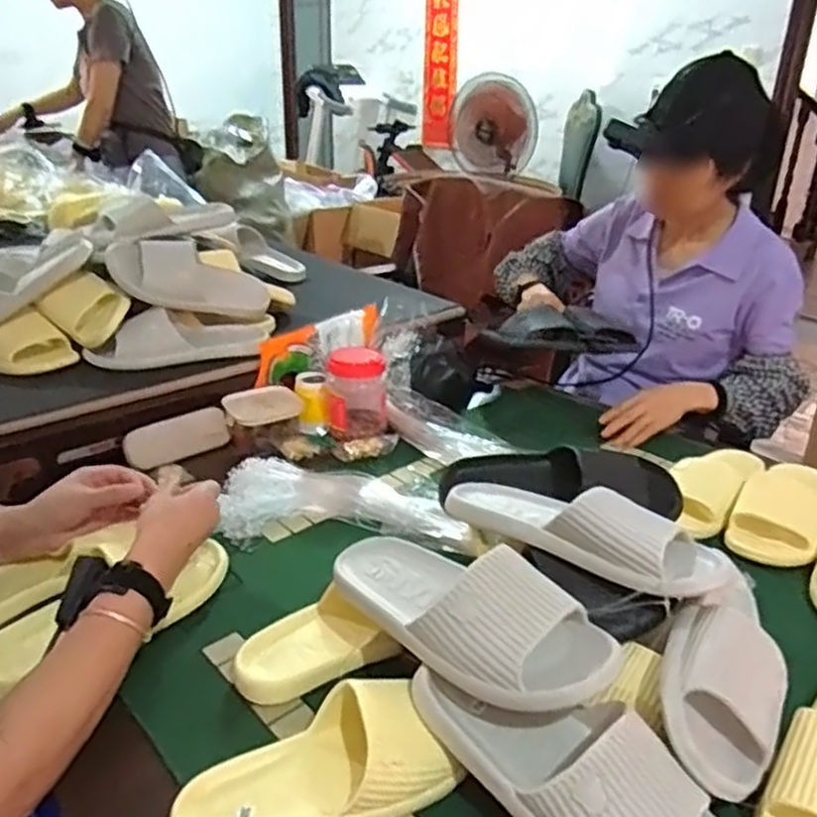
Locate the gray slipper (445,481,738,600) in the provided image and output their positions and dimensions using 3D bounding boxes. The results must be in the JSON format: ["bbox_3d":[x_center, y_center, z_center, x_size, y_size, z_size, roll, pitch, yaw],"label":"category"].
[{"bbox_3d":[0.161,0.103,0.685,0.273,0.065,0.091,22,32,37],"label":"gray slipper"}]

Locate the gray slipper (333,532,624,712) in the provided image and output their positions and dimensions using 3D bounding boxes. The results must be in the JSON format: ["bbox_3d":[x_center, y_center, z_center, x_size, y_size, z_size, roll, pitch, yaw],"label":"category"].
[{"bbox_3d":[0.041,0.156,0.601,0.263,0.073,0.106,22,32,37],"label":"gray slipper"}]

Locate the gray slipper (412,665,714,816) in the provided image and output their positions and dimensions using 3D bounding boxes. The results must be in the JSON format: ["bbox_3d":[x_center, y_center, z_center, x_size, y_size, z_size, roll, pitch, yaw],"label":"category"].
[{"bbox_3d":[0.113,0.257,0.523,0.253,0.062,0.100,22,32,37],"label":"gray slipper"}]

